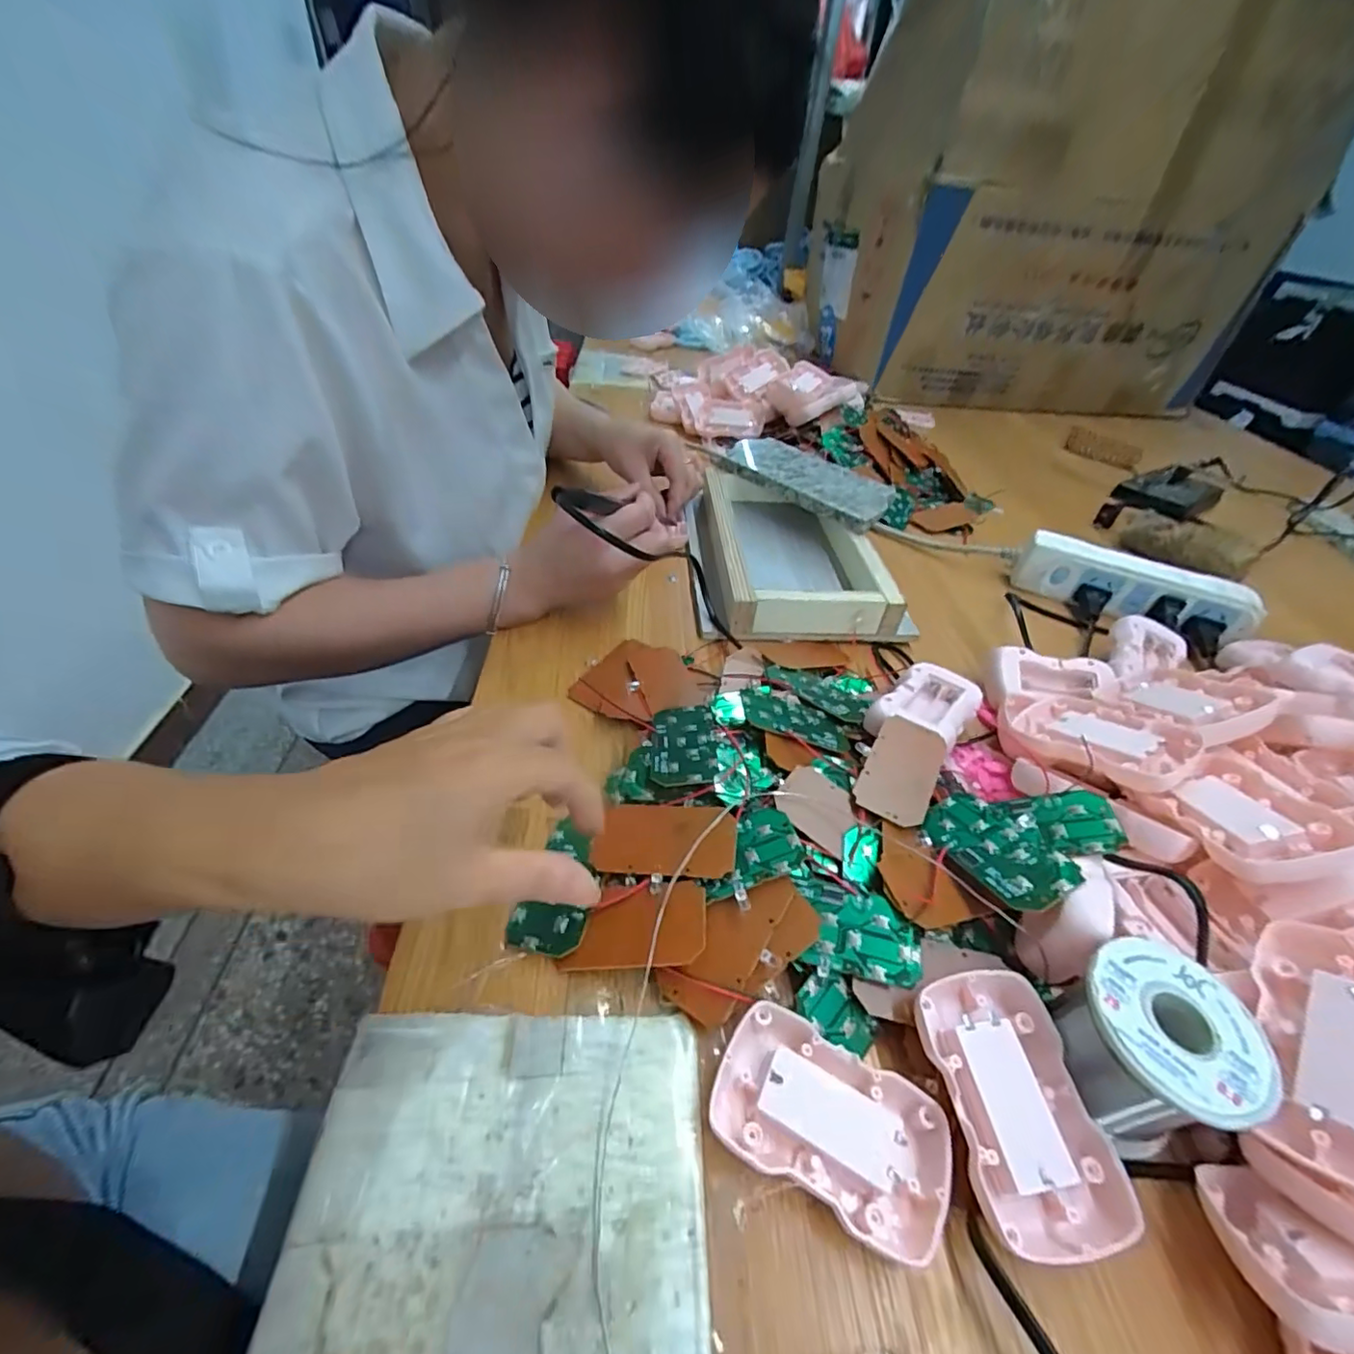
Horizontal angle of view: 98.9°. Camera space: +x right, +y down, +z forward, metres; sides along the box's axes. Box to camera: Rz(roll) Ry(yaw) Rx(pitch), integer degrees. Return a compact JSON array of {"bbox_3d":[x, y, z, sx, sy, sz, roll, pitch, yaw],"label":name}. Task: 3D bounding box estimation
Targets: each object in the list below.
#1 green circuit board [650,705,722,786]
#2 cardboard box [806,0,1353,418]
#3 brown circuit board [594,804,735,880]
[{"bbox_3d":[0.005,0.039,0.344,0.038,0.004,0.072,-6,32,4],"label":"green circuit board"},{"bbox_3d":[0.620,-0.786,1.001,0.623,0.501,0.435,-6,44,-14],"label":"cardboard box"},{"bbox_3d":[-0.007,0.083,0.299,0.073,0.007,0.039,-1,44,16],"label":"brown circuit board"}]

